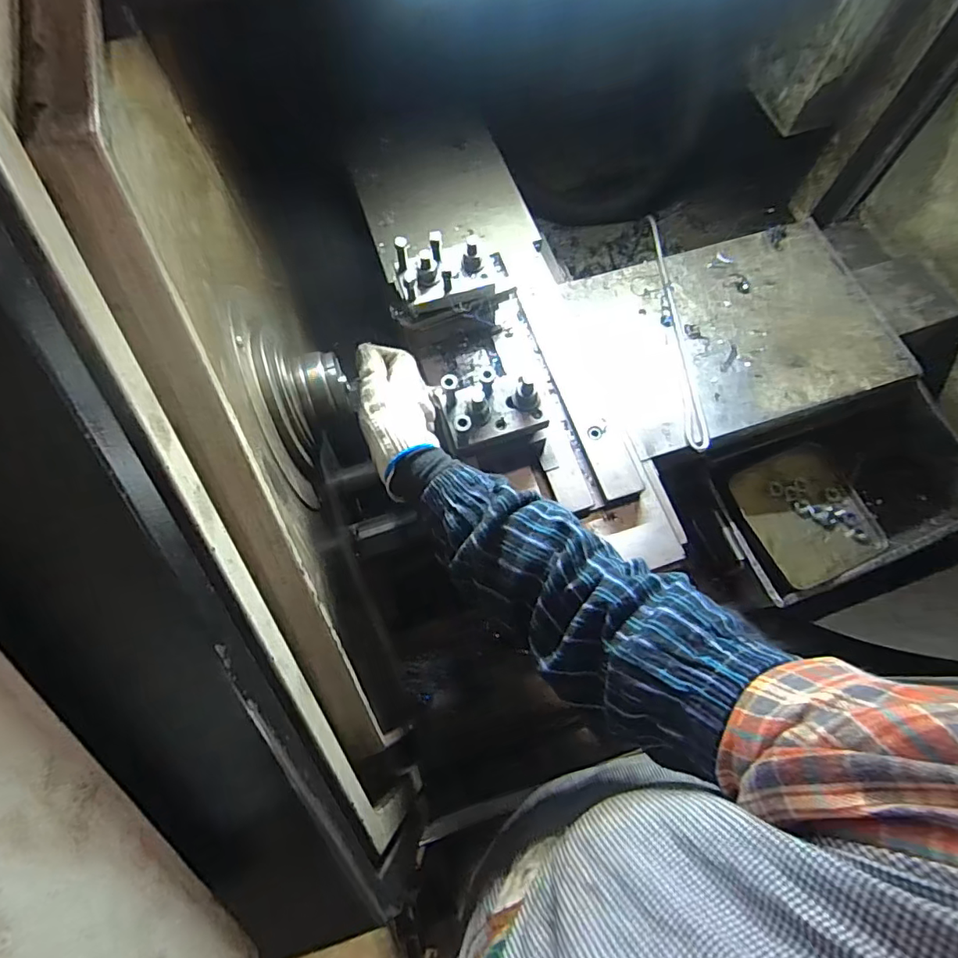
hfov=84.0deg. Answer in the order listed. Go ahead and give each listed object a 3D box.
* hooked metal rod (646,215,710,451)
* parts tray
[{"bbox_3d":[0.267,-0.211,0.718,0.027,0.014,0.376,-2,70,0],"label":"hooked metal rod"},{"bbox_3d":[0.476,0.047,0.768,0.188,0.033,0.182,-25,71,-8],"label":"parts tray"}]

